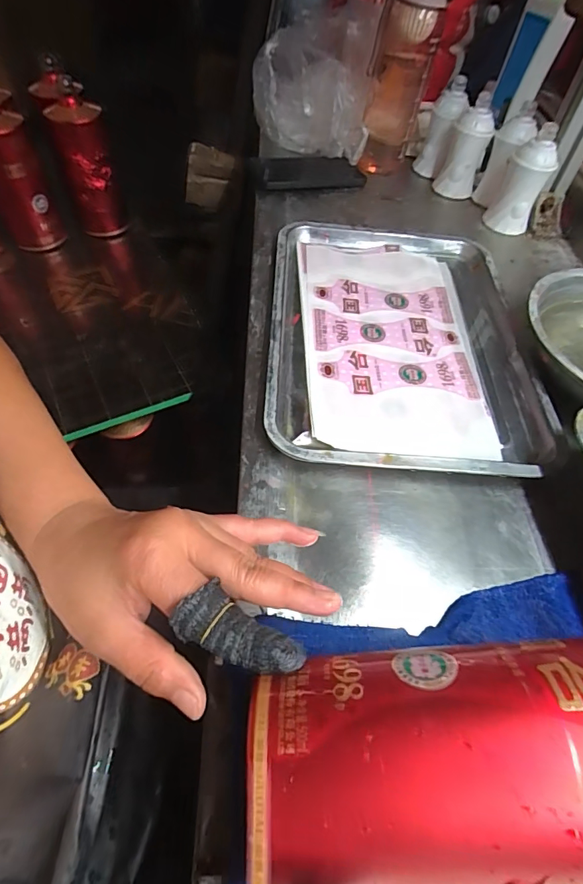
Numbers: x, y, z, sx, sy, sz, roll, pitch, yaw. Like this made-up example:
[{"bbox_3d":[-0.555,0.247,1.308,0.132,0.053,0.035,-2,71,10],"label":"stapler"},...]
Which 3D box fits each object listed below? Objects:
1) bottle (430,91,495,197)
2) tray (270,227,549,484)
[{"bbox_3d":[0.244,-0.412,0.622,0.056,0.110,0.062,16,55,10],"label":"bottle"},{"bbox_3d":[0.106,-0.116,0.446,0.249,0.027,0.332,2,56,-2],"label":"tray"}]

